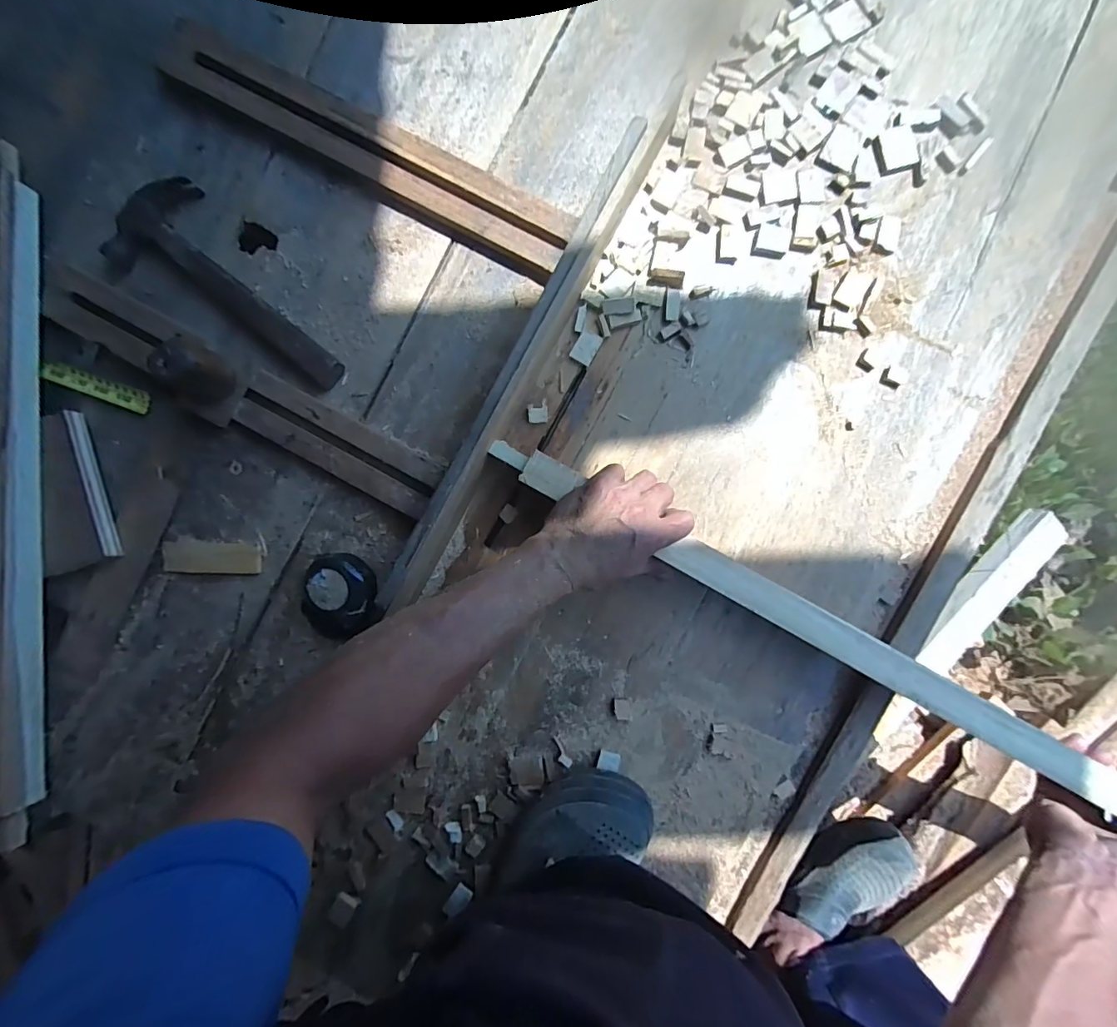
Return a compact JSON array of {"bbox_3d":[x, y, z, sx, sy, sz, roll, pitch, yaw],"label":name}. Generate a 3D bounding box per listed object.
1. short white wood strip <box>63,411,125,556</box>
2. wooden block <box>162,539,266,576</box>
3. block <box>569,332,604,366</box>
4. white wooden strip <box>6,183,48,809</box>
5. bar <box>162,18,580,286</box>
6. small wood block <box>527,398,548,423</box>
[{"bbox_3d":[-0.477,-0.030,0.483,0.014,0.010,0.151,-16,88,1],"label":"short white wood strip"},{"bbox_3d":[-0.356,0.046,0.484,0.102,0.004,0.033,4,89,1],"label":"wooden block"},{"bbox_3d":[0.027,-0.164,0.468,0.021,0.008,0.030,28,90,2],"label":"block"},{"bbox_3d":[-0.523,-0.018,0.467,0.007,0.034,0.597,-1,89,1],"label":"white wooden strip"},{"bbox_3d":[-0.192,-0.367,0.471,0.452,0.027,0.065,30,90,2],"label":"bar"},{"bbox_3d":[-0.020,-0.101,0.470,0.020,0.008,0.022,-7,89,1],"label":"small wood block"}]

